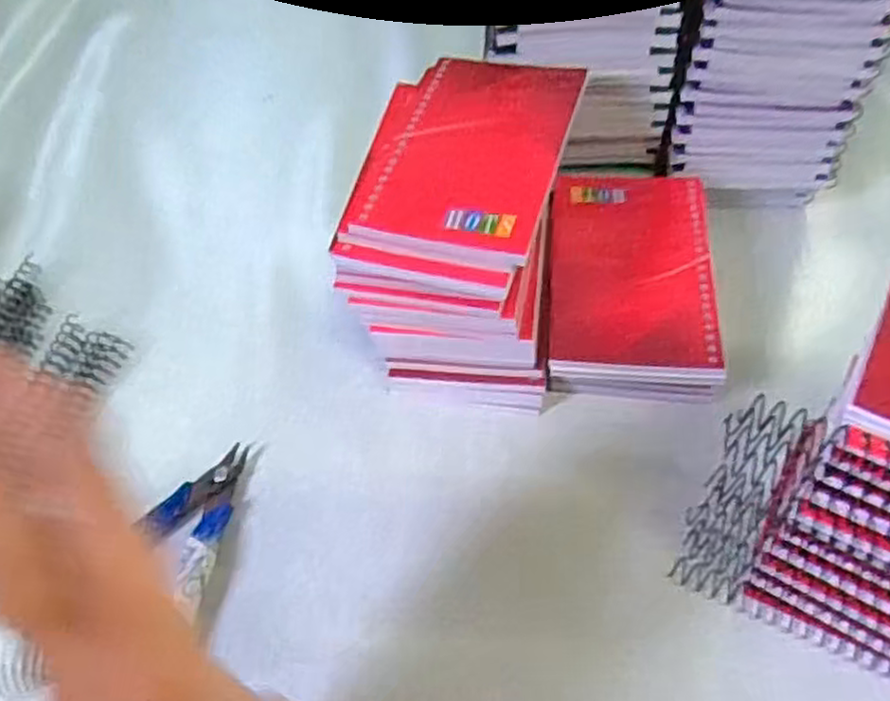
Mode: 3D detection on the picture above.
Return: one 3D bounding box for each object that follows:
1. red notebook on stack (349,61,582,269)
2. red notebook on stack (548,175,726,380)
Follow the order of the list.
[{"bbox_3d":[0.015,-0.096,0.344,0.079,0.008,0.127,13,57,13],"label":"red notebook on stack"},{"bbox_3d":[0.096,-0.043,0.380,0.080,0.012,0.132,3,55,7],"label":"red notebook on stack"}]

